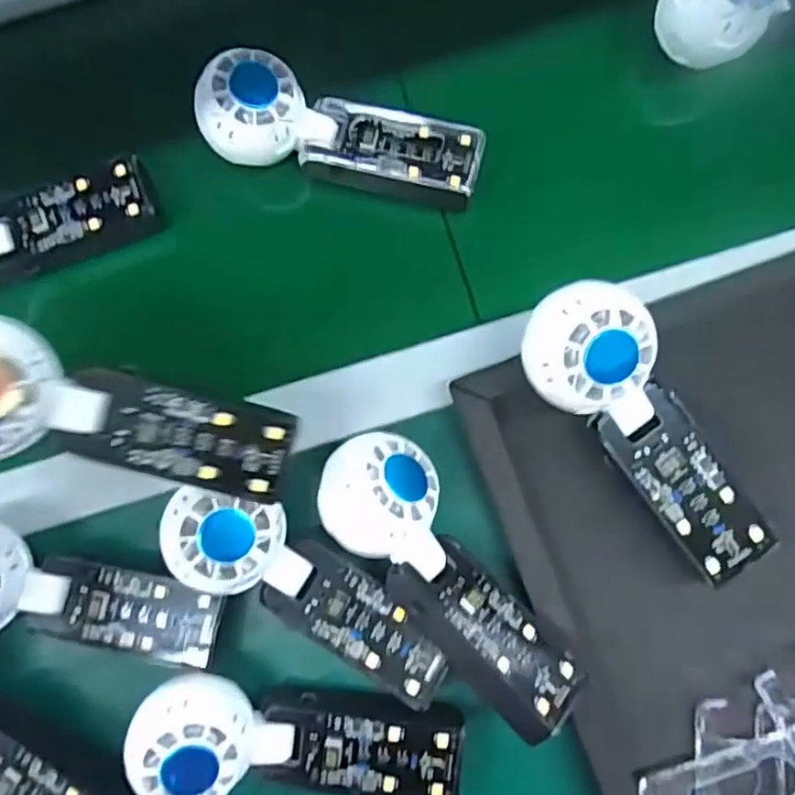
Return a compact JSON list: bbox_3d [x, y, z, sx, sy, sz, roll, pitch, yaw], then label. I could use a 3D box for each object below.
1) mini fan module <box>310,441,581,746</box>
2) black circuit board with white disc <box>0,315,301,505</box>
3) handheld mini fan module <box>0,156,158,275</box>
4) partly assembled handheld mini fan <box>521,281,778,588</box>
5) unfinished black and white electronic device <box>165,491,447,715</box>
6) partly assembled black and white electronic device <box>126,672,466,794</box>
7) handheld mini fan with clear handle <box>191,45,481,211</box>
[{"bbox_3d":[0.024,0.090,0.334,0.064,0.040,0.167,-43,87,-1],"label":"mini fan module"},{"bbox_3d":[-0.129,0.011,0.297,0.159,0.031,0.056,22,87,-24],"label":"black circuit board with white disc"},{"bbox_3d":[-0.228,-0.099,0.392,0.159,0.030,0.054,-20,86,-13],"label":"handheld mini fan module"},{"bbox_3d":[0.127,0.017,0.330,0.056,0.027,0.168,-40,104,-1],"label":"partly assembled handheld mini fan"},{"bbox_3d":[-0.046,0.101,0.339,0.165,0.028,0.047,33,88,3],"label":"unfinished black and white electronic device"},{"bbox_3d":[-0.049,0.180,0.332,0.163,0.035,0.055,8,87,2],"label":"partly assembled black and white electronic device"},{"bbox_3d":[-0.032,-0.156,0.385,0.162,0.038,0.057,11,87,2],"label":"handheld mini fan with clear handle"}]

